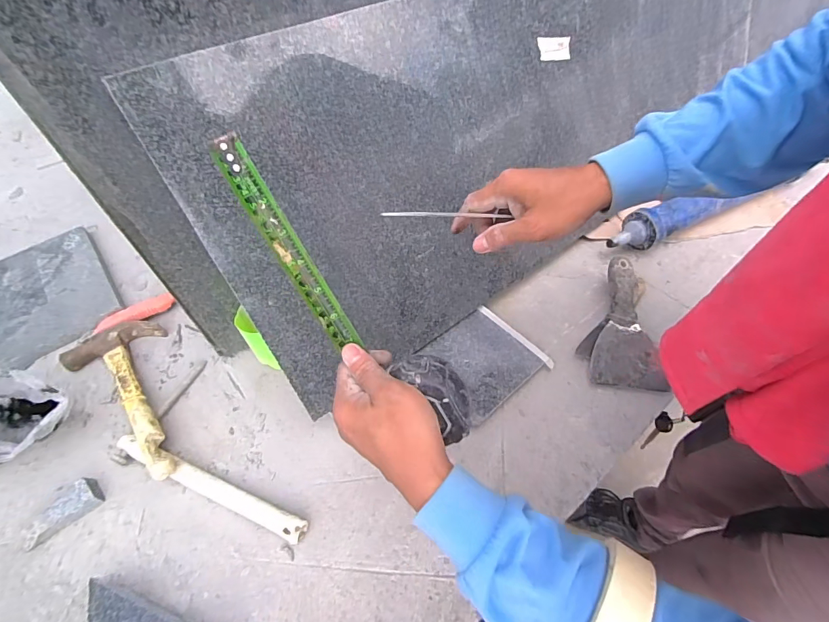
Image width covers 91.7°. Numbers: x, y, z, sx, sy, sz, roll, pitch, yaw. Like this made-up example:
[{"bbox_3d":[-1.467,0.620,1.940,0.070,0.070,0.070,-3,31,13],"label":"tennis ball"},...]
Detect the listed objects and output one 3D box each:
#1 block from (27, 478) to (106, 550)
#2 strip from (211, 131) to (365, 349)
[{"bbox_3d":[-0.388,0.221,0.443,0.076,0.020,0.036,-38,59,-23],"label":"block"},{"bbox_3d":[-0.093,-0.045,0.305,0.022,0.174,0.005,-38,24,-23],"label":"strip"}]

